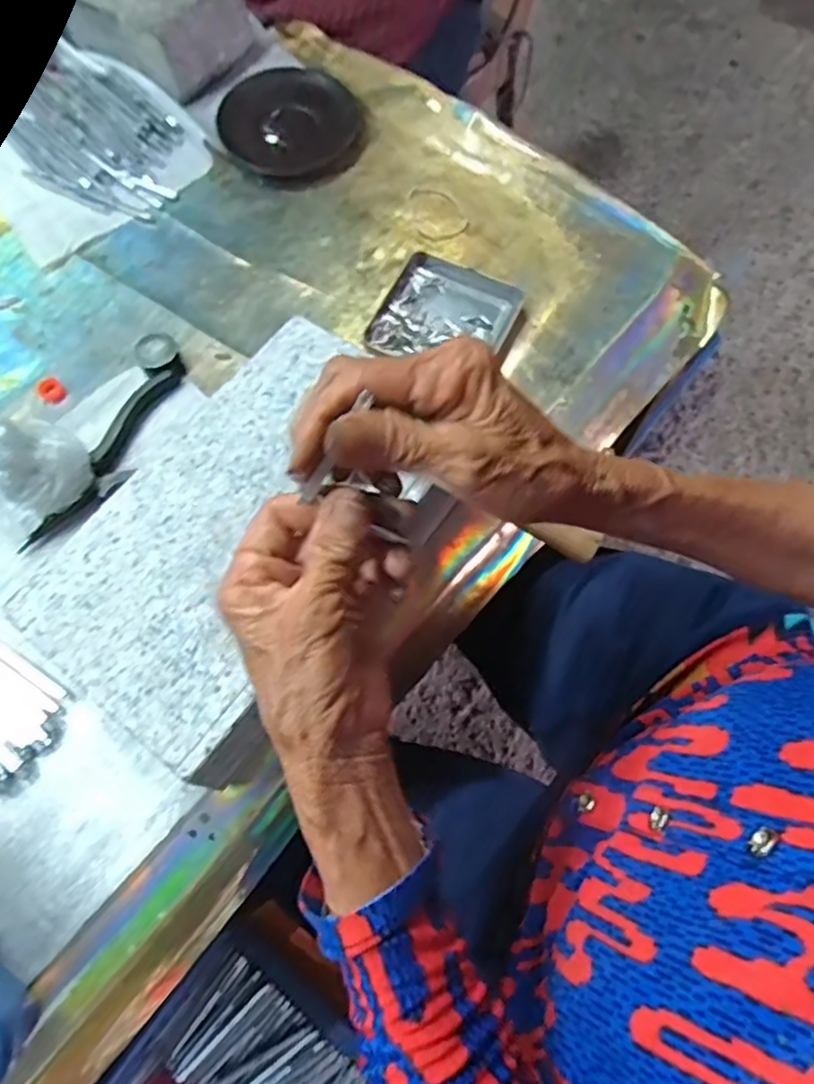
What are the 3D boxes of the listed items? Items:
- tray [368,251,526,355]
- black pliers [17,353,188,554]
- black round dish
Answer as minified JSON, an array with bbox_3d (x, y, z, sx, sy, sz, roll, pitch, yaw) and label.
[{"bbox_3d":[0.028,-0.172,0.511,0.096,0.013,0.094,26,72,10],"label":"tray"},{"bbox_3d":[-0.202,-0.065,0.468,0.038,0.013,0.166,22,68,11],"label":"black pliers"},{"bbox_3d":[-0.104,-0.375,0.593,0.112,0.024,0.108,20,71,8],"label":"black round dish"}]

